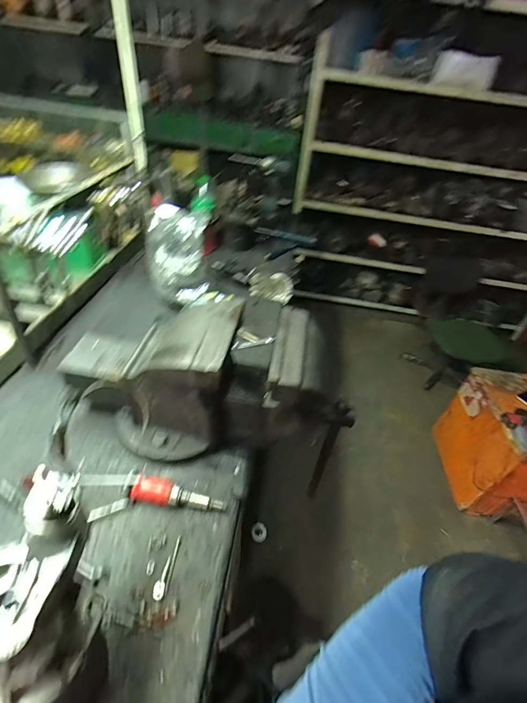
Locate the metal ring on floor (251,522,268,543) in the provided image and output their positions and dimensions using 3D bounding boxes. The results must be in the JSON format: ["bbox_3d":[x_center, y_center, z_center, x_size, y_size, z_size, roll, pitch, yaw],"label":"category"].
[{"bbox_3d":[-0.018,0.731,1.398,0.065,0.014,0.071,4,41,-4],"label":"metal ring on floor"}]

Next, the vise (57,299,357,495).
[{"bbox_3d":[-0.108,0.056,0.672,0.553,0.253,0.236,16,42,9],"label":"vise"}]

